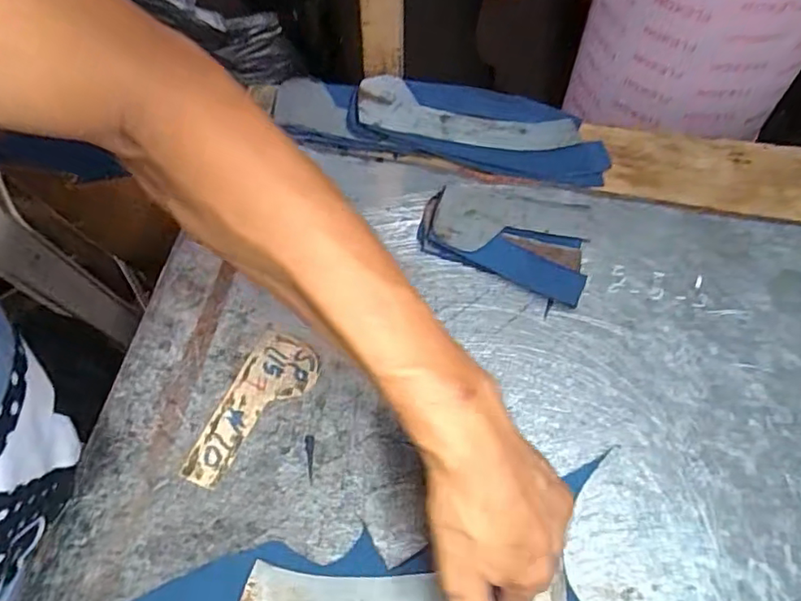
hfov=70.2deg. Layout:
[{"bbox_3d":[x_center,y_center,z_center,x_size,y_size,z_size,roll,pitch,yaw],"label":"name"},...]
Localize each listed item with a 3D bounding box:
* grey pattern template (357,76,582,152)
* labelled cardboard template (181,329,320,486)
[{"bbox_3d":[0.063,-0.168,0.539,0.208,0.010,0.049,13,87,-2],"label":"grey pattern template"},{"bbox_3d":[-0.110,0.084,0.435,0.053,0.004,0.125,23,65,11],"label":"labelled cardboard template"}]

